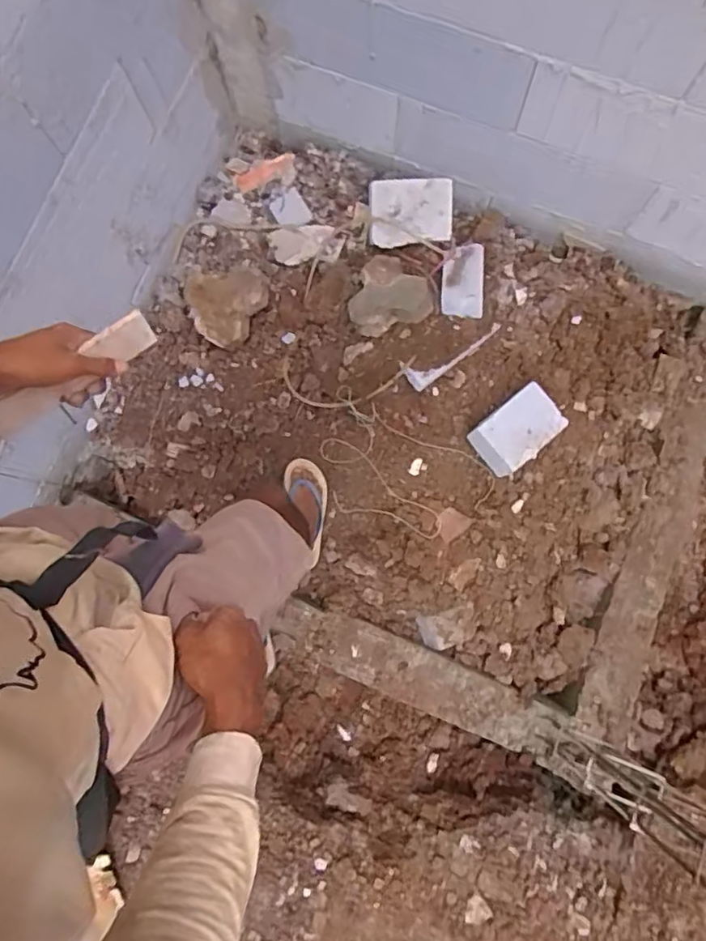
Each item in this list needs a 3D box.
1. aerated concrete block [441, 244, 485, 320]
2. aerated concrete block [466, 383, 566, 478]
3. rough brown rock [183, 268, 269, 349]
[{"bbox_3d":[0.280,-0.482,1.489,0.111,0.051,0.211,5,82,4],"label":"aerated concrete block"},{"bbox_3d":[0.410,-0.096,1.462,0.213,0.125,0.148,-38,82,-3],"label":"aerated concrete block"},{"bbox_3d":[-0.311,-0.401,1.471,0.203,0.115,0.170,-7,81,2],"label":"rough brown rock"}]

